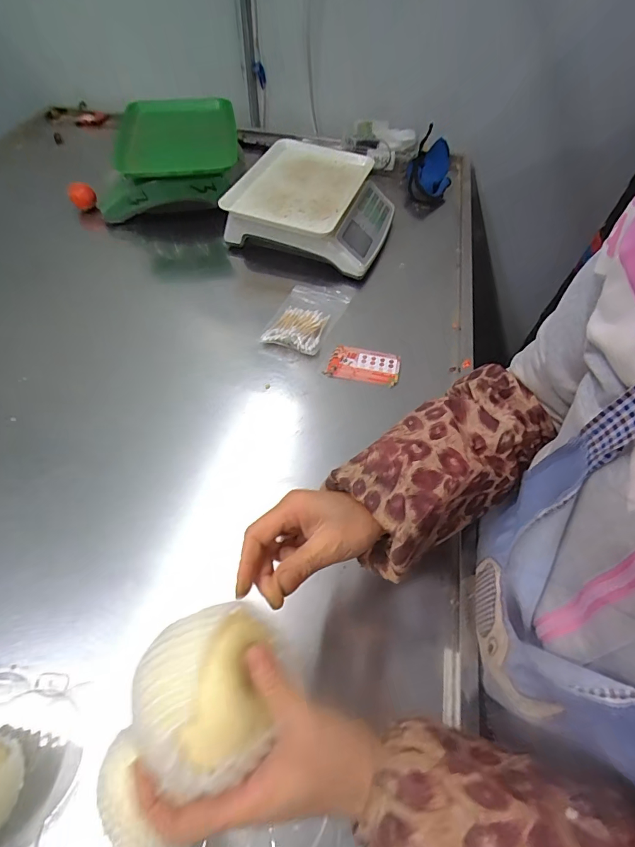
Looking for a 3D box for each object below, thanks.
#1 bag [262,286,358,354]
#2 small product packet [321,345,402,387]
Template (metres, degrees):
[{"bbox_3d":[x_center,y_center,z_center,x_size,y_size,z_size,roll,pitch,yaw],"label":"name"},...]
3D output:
[{"bbox_3d":[-0.012,-0.186,0.687,0.103,0.028,0.171,17,57,9],"label":"bag"},{"bbox_3d":[0.070,-0.090,0.630,0.107,0.013,0.054,11,56,5],"label":"small product packet"}]

